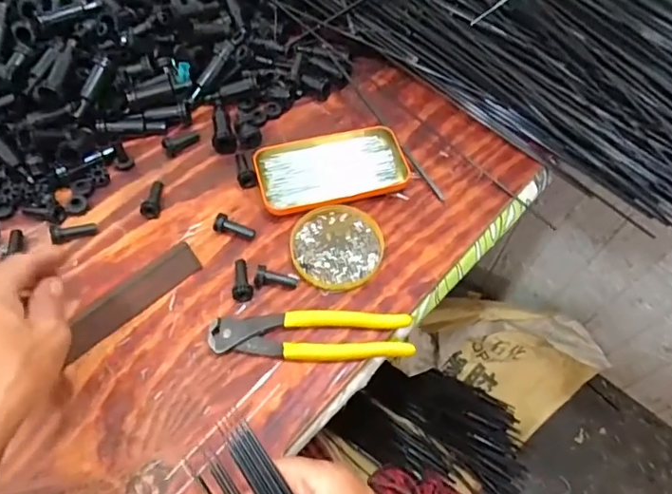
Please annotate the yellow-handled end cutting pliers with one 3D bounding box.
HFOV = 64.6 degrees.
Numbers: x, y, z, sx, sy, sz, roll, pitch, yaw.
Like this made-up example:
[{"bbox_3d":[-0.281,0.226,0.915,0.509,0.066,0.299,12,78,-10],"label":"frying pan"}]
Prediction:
[{"bbox_3d":[-0.019,0.073,0.437,0.162,0.014,0.040,-1,59,-3],"label":"yellow-handled end cutting pliers"}]

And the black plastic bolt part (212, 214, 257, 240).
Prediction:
[{"bbox_3d":[-0.092,-0.017,0.487,0.039,0.011,0.015,22,60,-8],"label":"black plastic bolt part"}]

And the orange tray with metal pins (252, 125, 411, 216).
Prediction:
[{"bbox_3d":[-0.005,-0.081,0.525,0.144,0.017,0.087,-14,61,-10],"label":"orange tray with metal pins"}]

